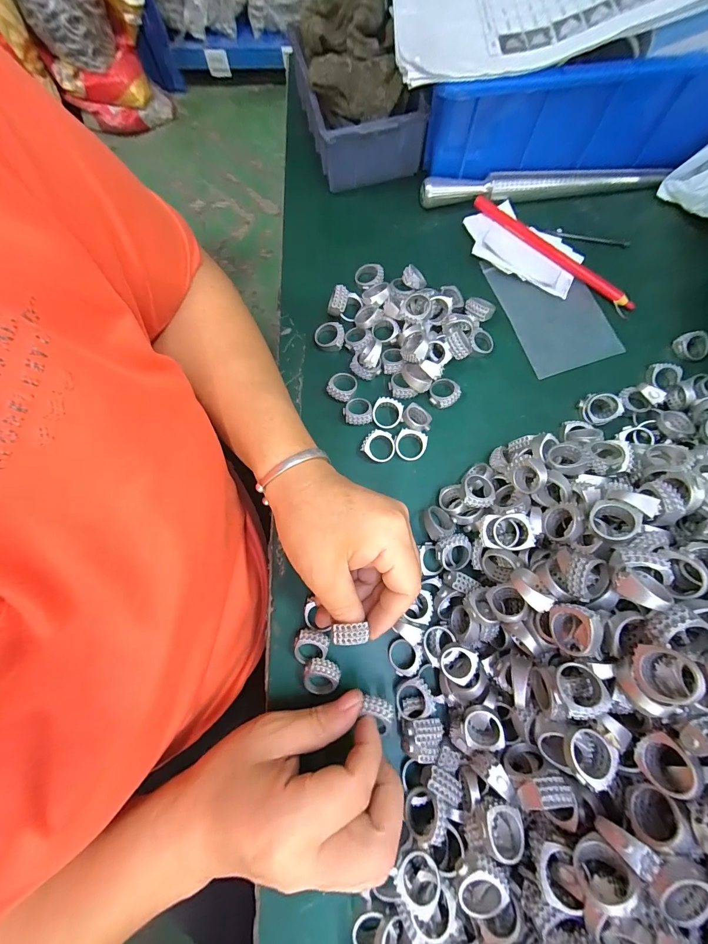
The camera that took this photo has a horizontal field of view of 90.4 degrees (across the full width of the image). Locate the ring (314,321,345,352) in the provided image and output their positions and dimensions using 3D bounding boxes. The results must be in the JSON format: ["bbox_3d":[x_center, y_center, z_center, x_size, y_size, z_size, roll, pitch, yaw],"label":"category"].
[{"bbox_3d":[-0.021,-0.116,0.298,0.025,0.010,0.023,0,76,1],"label":"ring"}]

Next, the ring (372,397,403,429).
[{"bbox_3d":[0.026,-0.047,0.278,0.023,0.007,0.023,0,76,1],"label":"ring"}]

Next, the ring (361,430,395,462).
[{"bbox_3d":[0.020,-0.020,0.273,0.024,0.013,0.024,0,76,1],"label":"ring"}]

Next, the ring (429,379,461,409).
[{"bbox_3d":[0.073,-0.064,0.285,0.024,0.011,0.024,0,76,1],"label":"ring"}]

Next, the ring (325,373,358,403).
[{"bbox_3d":[-0.009,-0.070,0.286,0.022,0.010,0.024,0,76,1],"label":"ring"}]

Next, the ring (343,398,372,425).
[{"bbox_3d":[0.003,-0.049,0.282,0.023,0.010,0.022,0,76,1],"label":"ring"}]

